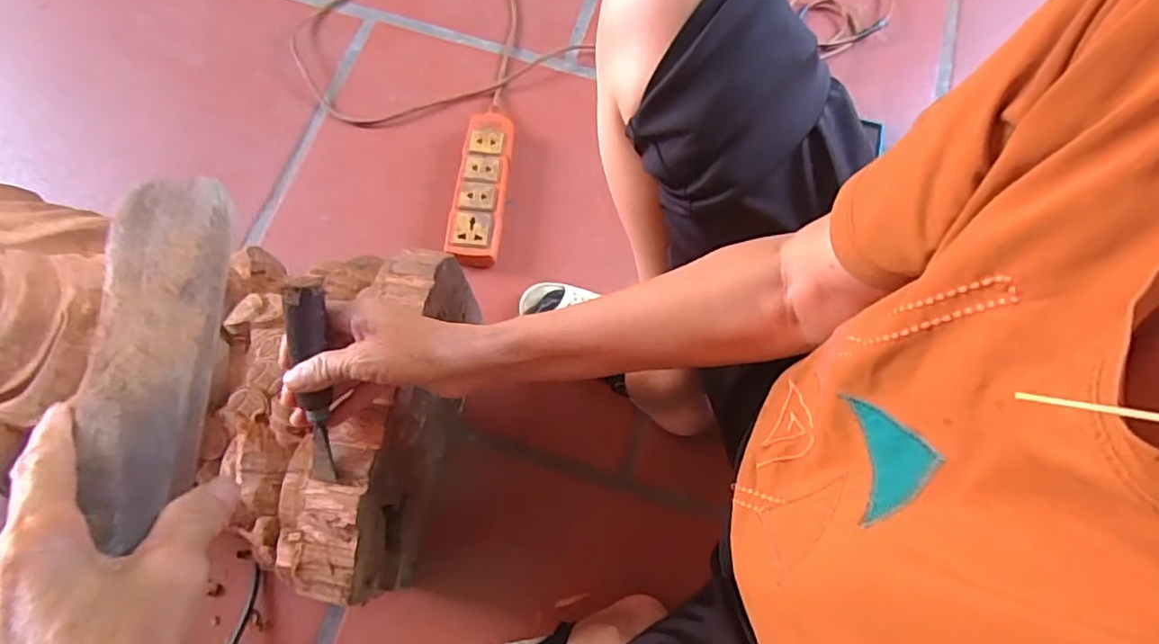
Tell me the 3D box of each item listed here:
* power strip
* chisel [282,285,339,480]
[{"bbox_3d":[-0.120,-0.168,0.754,0.063,0.040,0.206,5,71,0],"label":"power strip"},{"bbox_3d":[-0.180,0.043,0.414,0.022,0.018,0.141,0,111,-2],"label":"chisel"}]

